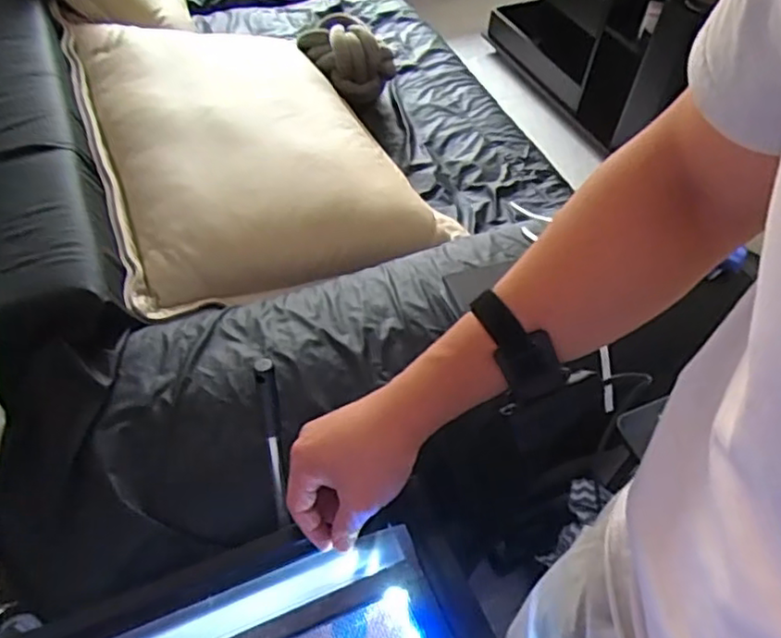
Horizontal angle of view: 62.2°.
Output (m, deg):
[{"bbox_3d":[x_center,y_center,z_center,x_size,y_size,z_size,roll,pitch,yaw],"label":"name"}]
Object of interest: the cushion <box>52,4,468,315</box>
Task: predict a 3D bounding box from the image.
[{"bbox_3d":[-0.292,-0.385,1.299,0.592,0.175,0.875,-19,55,-19],"label":"cushion"}]

